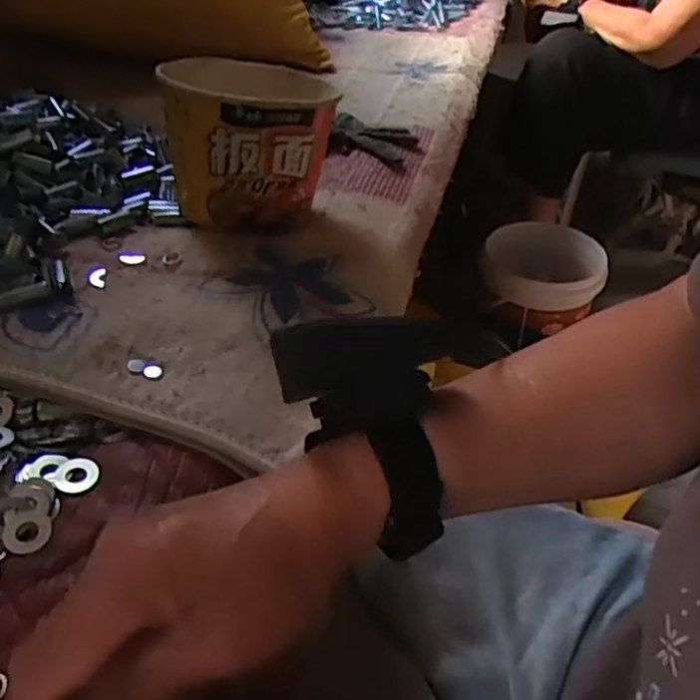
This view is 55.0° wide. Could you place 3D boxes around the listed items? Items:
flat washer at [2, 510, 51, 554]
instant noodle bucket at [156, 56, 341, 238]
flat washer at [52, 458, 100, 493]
[{"bbox_3d":[-0.154,0.086,0.320,0.022,0.004,0.021,11,51,0],"label":"flat washer"},{"bbox_3d":[-0.082,-0.174,0.552,0.117,0.104,0.142,0,38,0],"label":"instant noodle bucket"},{"bbox_3d":[-0.141,0.064,0.347,0.022,0.004,0.022,0,38,0],"label":"flat washer"}]

